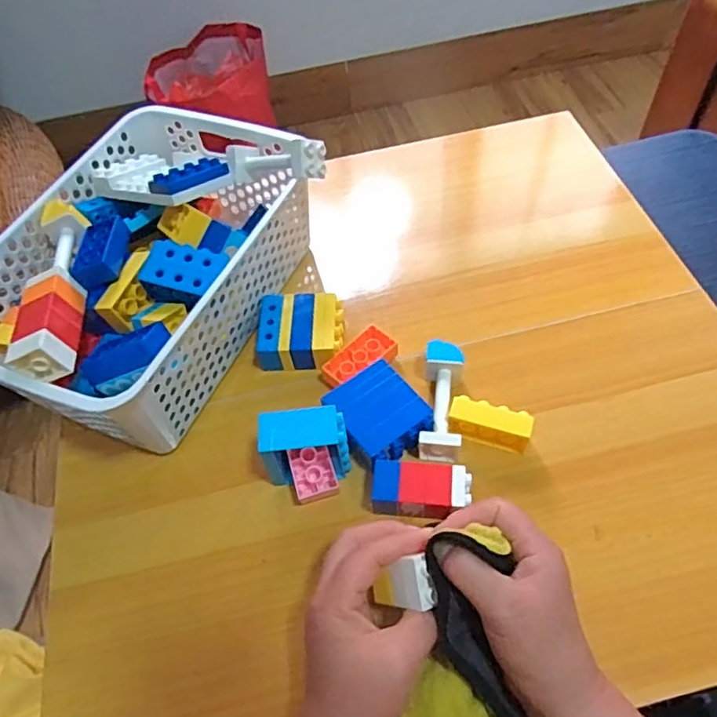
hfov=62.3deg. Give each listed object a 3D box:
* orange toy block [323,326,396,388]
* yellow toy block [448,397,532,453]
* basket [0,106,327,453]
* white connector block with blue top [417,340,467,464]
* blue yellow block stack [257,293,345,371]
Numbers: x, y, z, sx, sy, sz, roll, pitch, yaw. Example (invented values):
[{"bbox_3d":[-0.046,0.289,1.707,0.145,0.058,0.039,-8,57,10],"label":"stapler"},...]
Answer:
[{"bbox_3d":[0.001,0.002,0.522,0.066,0.020,0.036,-36,61,-19],"label":"orange toy block"},{"bbox_3d":[0.104,0.051,0.468,0.062,0.026,0.023,13,58,13],"label":"yellow toy block"},{"bbox_3d":[-0.189,-0.086,0.531,0.223,0.110,0.315,24,61,19],"label":"basket"},{"bbox_3d":[0.070,0.032,0.494,0.032,0.033,0.103,4,56,7],"label":"white connector block with blue top"},{"bbox_3d":[-0.051,-0.023,0.535,0.071,0.032,0.069,0,56,4],"label":"blue yellow block stack"}]

